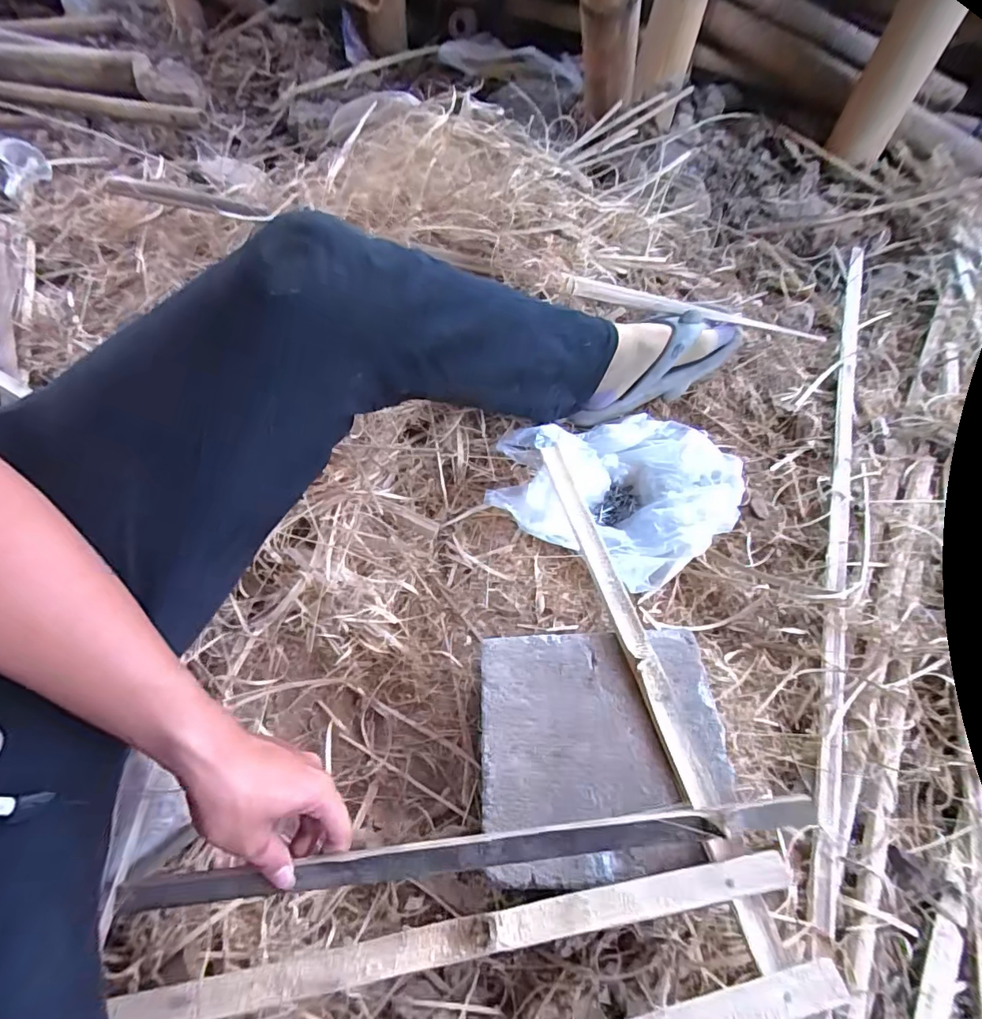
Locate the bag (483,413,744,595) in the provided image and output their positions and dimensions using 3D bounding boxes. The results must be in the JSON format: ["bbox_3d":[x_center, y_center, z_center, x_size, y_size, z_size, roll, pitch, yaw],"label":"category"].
[{"bbox_3d":[0.160,-0.045,0.617,0.260,0.072,0.240,29,65,16],"label":"bag"}]

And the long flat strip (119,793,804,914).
[{"bbox_3d":[-0.011,0.252,0.363,0.496,0.012,0.019,-6,61,-2],"label":"long flat strip"}]

